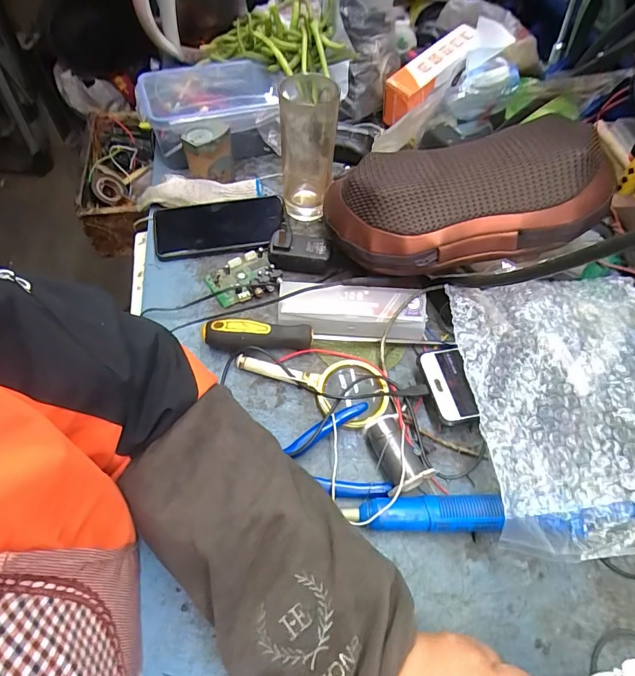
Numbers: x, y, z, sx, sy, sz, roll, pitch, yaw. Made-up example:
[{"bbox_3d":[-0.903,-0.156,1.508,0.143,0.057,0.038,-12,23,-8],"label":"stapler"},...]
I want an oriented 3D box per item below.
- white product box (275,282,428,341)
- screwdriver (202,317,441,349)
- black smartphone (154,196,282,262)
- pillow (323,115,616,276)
[{"bbox_3d":[0.036,-0.027,0.436,0.153,0.034,0.052,7,57,1],"label":"white product box"},{"bbox_3d":[0.003,-0.001,0.418,0.233,0.033,0.024,1,57,-3],"label":"screwdriver"},{"bbox_3d":[-0.121,-0.140,0.512,0.153,0.017,0.077,-8,58,-9],"label":"black smartphone"},{"bbox_3d":[0.138,-0.137,0.411,0.257,0.085,0.114,-7,57,11],"label":"pillow"}]

